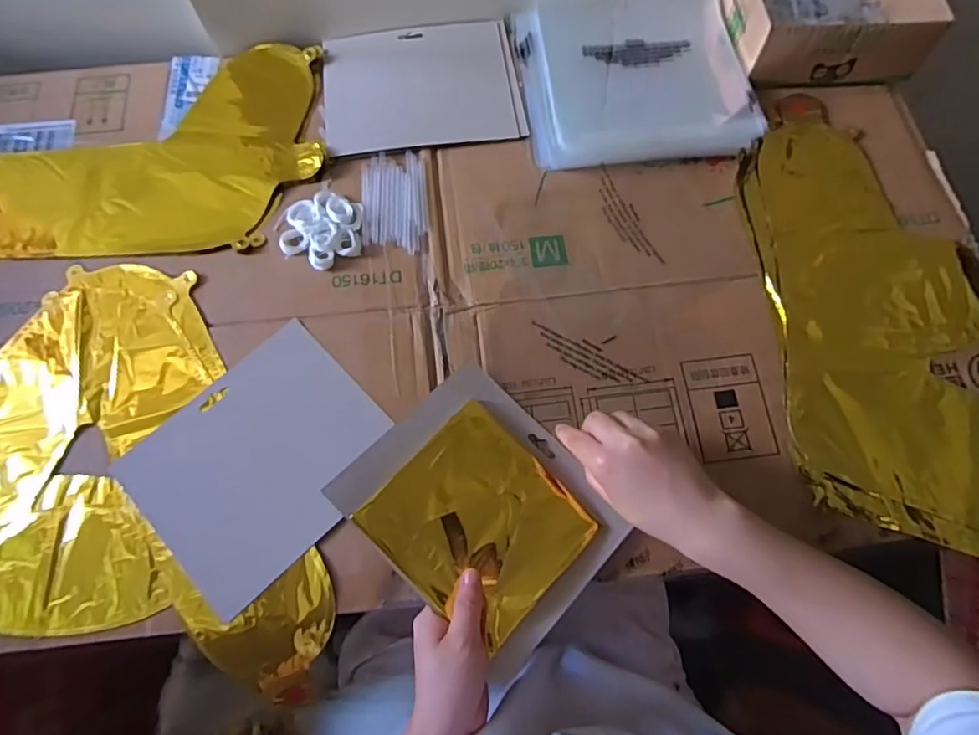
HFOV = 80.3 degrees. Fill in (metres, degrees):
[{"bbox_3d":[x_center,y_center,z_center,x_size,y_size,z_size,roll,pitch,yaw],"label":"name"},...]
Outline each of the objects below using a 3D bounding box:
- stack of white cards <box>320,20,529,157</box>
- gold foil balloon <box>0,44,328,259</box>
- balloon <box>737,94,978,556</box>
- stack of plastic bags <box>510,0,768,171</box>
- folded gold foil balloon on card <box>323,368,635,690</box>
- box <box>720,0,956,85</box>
[{"bbox_3d":[-0.072,-0.296,0.614,0.200,0.009,0.158,-7,70,-3],"label":"stack of white cards"},{"bbox_3d":[-0.369,-0.206,0.579,0.397,0.029,0.226,-7,70,-3],"label":"gold foil balloon"},{"bbox_3d":[0.360,-0.056,0.529,0.212,0.024,0.434,-4,70,-2],"label":"balloon"},{"bbox_3d":[0.149,-0.304,0.604,0.227,0.021,0.208,-7,70,-3],"label":"stack of plastic bags"},{"bbox_3d":[-0.002,0.111,0.459,0.162,0.024,0.190,-40,83,-24],"label":"folded gold foil balloon on card"},{"bbox_3d":[0.353,-0.370,0.609,0.190,0.070,0.135,-2,70,-1],"label":"box"}]

